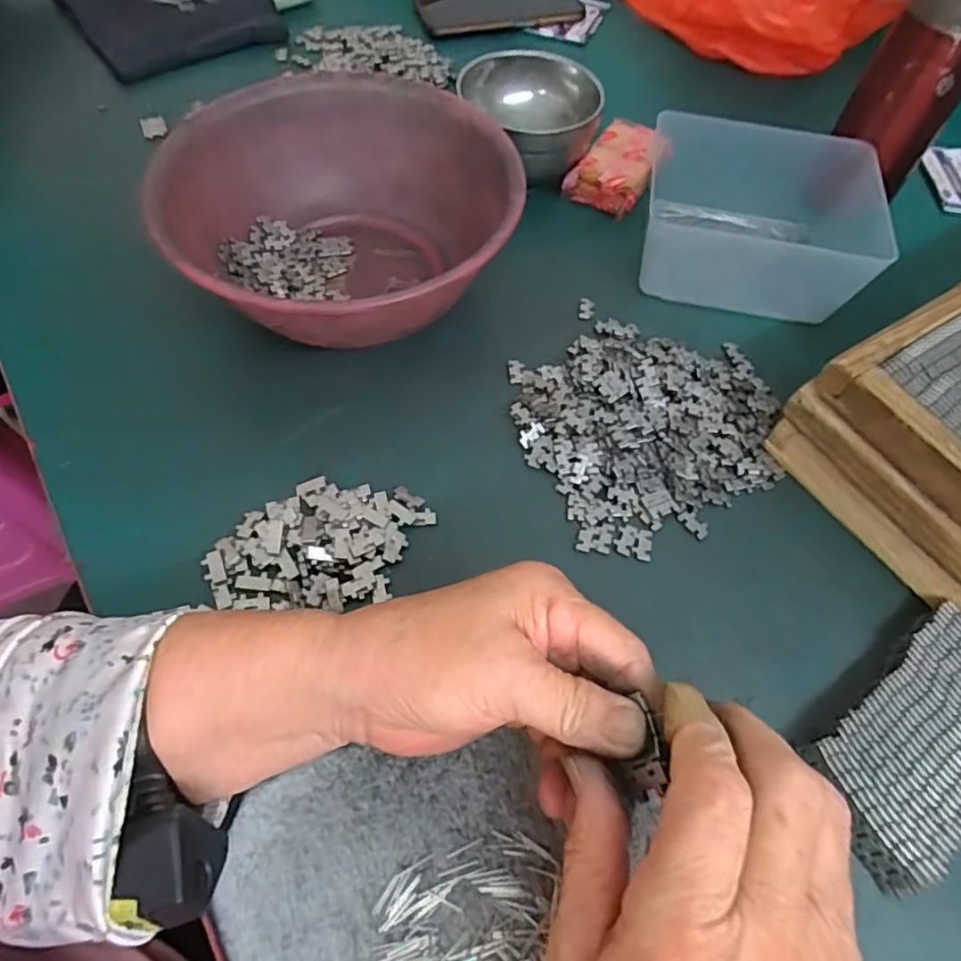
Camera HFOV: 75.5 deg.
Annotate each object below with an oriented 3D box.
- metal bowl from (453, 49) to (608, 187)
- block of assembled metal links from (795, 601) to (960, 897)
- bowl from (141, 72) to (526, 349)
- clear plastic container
[{"bbox_3d":[0.031,-0.273,0.479,0.107,0.064,0.107,2,59,-3],"label":"metal bowl"},{"bbox_3d":[0.207,0.120,0.289,0.126,0.018,0.064,-32,67,-21],"label":"block of assembled metal links"},{"bbox_3d":[-0.080,-0.163,0.394,0.203,0.077,0.206,2,59,-3],"label":"bowl"},{"bbox_3d":[0.194,-0.192,0.444,0.146,0.062,0.144,10,59,2],"label":"clear plastic container"}]

